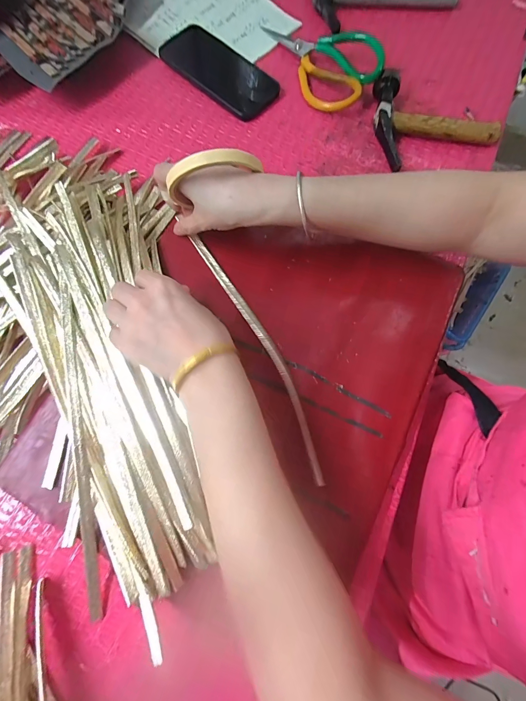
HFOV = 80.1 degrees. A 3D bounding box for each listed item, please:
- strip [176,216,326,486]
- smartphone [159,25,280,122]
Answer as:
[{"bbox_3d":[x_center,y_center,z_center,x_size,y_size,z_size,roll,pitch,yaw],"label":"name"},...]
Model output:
[{"bbox_3d":[-0.003,-0.007,0.299,0.024,0.014,0.268,-26,78,-10],"label":"strip"},{"bbox_3d":[-0.058,-0.372,0.417,0.158,0.013,0.079,39,75,5],"label":"smartphone"}]

